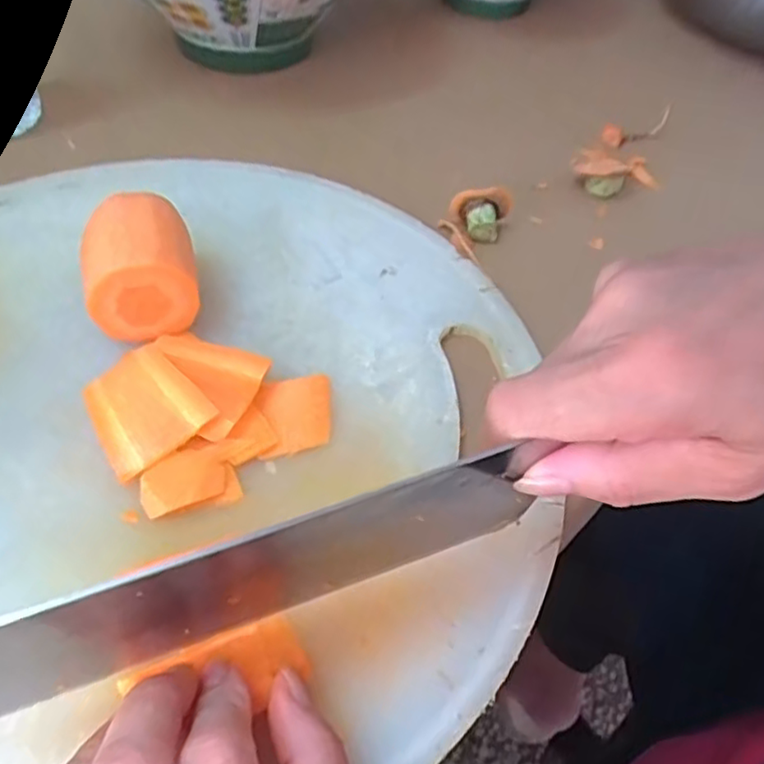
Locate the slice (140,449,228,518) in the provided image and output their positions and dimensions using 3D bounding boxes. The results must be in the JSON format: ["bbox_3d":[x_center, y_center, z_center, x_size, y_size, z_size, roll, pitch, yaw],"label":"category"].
[{"bbox_3d":[-0.076,0.038,0.251,0.031,0.007,0.022,-20,56,-20],"label":"slice"}]

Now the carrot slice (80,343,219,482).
[{"bbox_3d":[-0.097,0.009,0.263,0.042,0.006,0.049,-40,66,-12],"label":"carrot slice"}]

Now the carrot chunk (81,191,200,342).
[{"bbox_3d":[-0.108,-0.052,0.296,0.044,0.049,0.052,-10,53,-13],"label":"carrot chunk"}]

